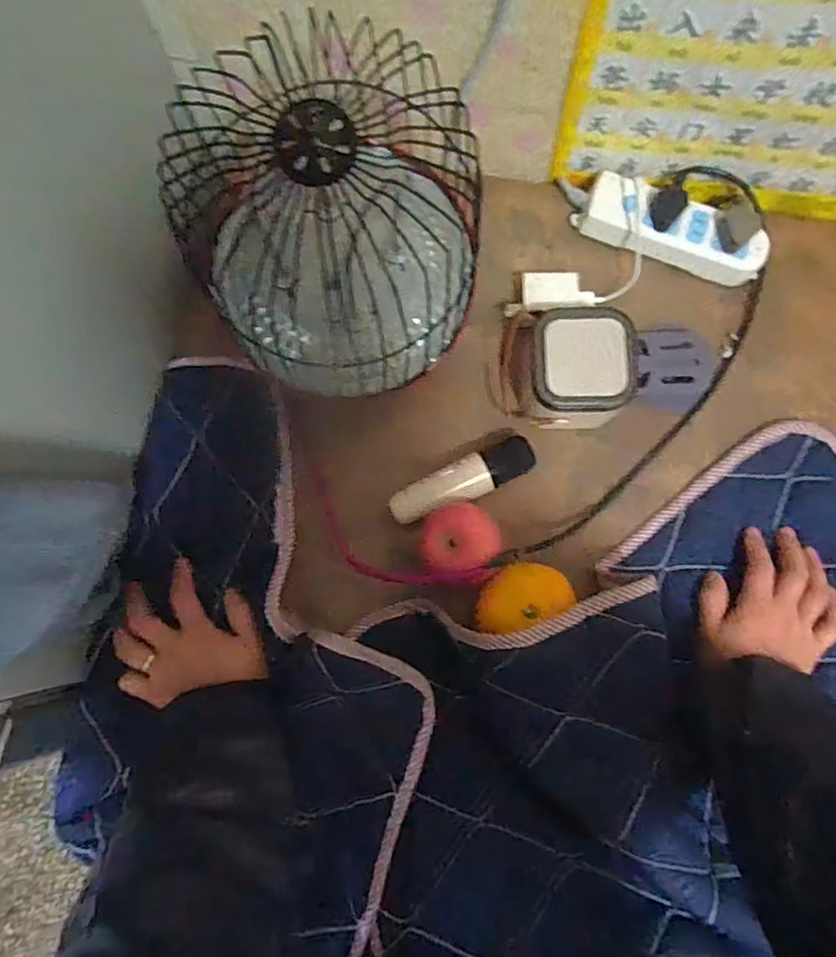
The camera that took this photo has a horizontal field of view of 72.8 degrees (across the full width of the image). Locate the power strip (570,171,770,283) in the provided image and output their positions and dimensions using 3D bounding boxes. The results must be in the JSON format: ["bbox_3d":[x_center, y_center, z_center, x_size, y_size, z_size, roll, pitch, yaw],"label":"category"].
[{"bbox_3d":[0.235,-0.225,0.533,0.177,0.040,0.058,23,79,5],"label":"power strip"}]

